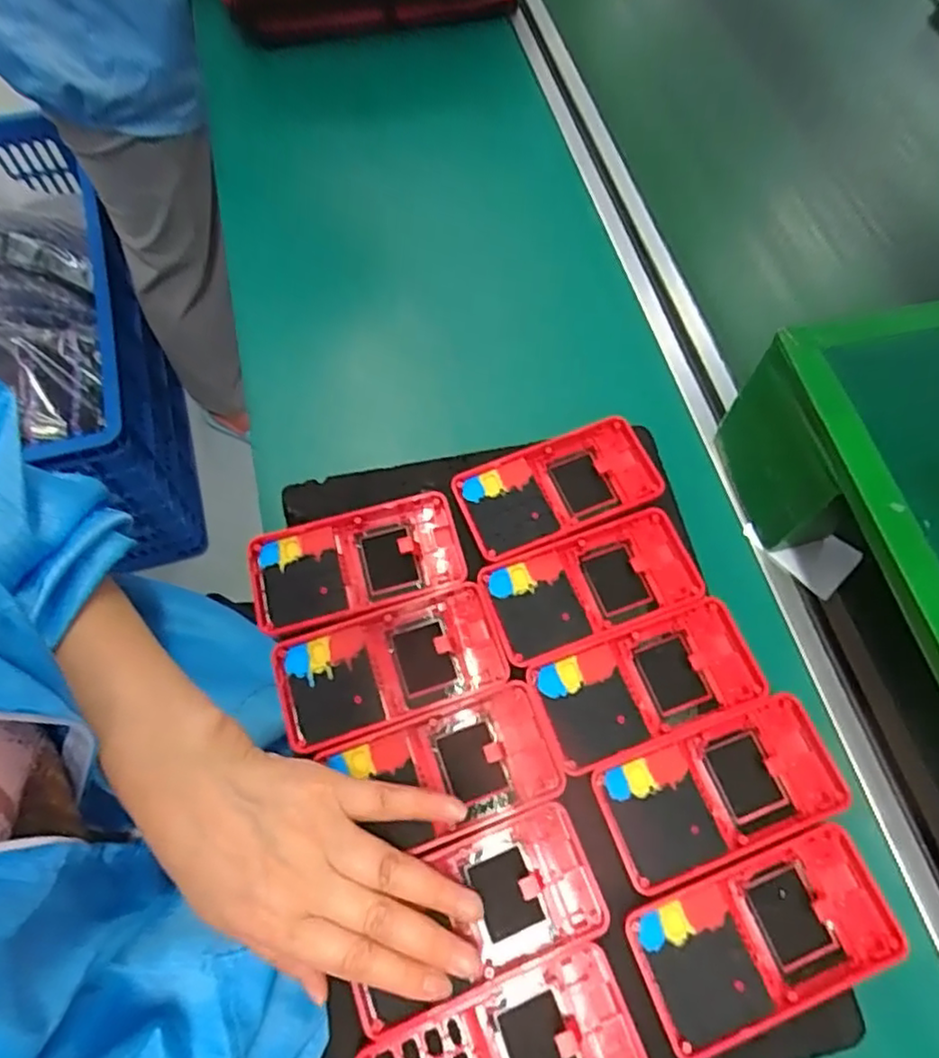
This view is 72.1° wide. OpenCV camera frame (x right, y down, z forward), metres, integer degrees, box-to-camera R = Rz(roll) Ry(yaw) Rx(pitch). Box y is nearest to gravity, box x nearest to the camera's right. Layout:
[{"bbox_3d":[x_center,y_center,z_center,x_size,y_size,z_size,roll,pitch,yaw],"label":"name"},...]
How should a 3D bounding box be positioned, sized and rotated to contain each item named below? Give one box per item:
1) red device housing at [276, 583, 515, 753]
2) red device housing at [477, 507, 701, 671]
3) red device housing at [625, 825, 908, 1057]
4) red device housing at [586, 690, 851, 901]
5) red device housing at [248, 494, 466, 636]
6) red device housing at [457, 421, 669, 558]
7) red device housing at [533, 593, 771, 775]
[{"bbox_3d":[-0.044,0.074,0.357,0.121,0.012,0.061,-18,69,-9],"label":"red device housing"},{"bbox_3d":[0.072,0.032,0.379,0.124,0.011,0.061,-19,69,-10],"label":"red device housing"},{"bbox_3d":[0.142,0.194,0.308,0.124,0.009,0.061,-19,69,-9],"label":"red device housing"},{"bbox_3d":[0.130,0.135,0.334,0.123,0.009,0.062,-17,69,-9],"label":"red device housing"},{"bbox_3d":[-0.067,0.021,0.383,0.122,0.019,0.061,-14,68,-8],"label":"red device housing"},{"bbox_3d":[0.057,-0.026,0.400,0.124,0.014,0.062,-21,70,-10],"label":"red device housing"},{"bbox_3d":[0.099,0.083,0.355,0.123,0.010,0.059,-19,69,-10],"label":"red device housing"}]

